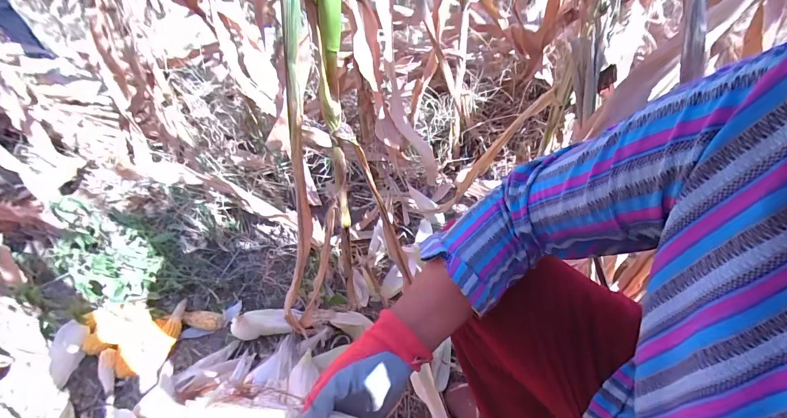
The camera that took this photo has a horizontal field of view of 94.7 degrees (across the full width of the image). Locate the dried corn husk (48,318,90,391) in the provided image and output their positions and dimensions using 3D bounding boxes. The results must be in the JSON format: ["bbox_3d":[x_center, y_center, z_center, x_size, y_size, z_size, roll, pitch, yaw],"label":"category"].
[{"bbox_3d":[-0.766,0.339,0.852,0.049,0.045,0.143,-1,69,0],"label":"dried corn husk"}]

